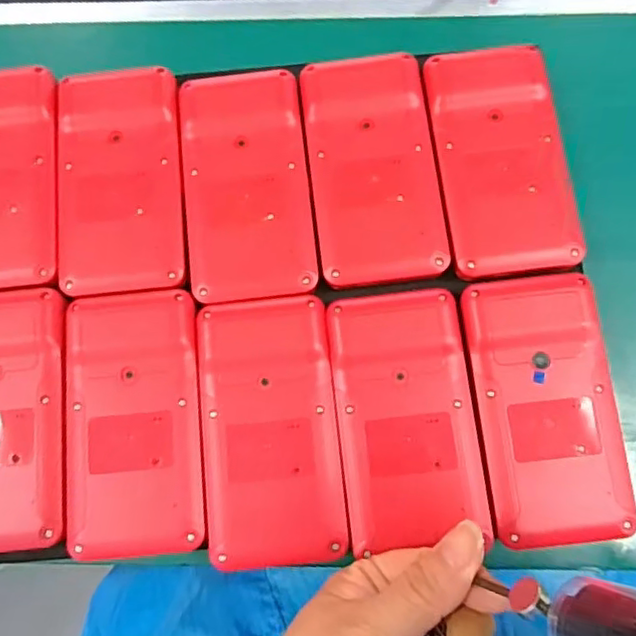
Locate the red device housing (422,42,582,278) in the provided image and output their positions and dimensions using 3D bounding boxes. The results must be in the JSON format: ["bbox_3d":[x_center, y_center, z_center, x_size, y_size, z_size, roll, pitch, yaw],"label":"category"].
[{"bbox_3d":[0.092,-0.079,0.299,0.062,0.013,0.116,-6,76,0],"label":"red device housing"}]

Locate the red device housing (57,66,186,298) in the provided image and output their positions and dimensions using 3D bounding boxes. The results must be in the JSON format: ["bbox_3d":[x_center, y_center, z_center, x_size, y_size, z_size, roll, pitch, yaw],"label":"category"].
[{"bbox_3d":[-0.101,-0.072,0.307,0.063,0.011,0.119,-6,76,0],"label":"red device housing"}]

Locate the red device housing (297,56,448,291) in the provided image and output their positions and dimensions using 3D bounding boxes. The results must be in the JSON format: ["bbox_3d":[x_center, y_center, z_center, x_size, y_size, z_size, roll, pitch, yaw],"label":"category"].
[{"bbox_3d":[0.027,-0.076,0.301,0.060,0.009,0.118,-7,76,0],"label":"red device housing"}]

